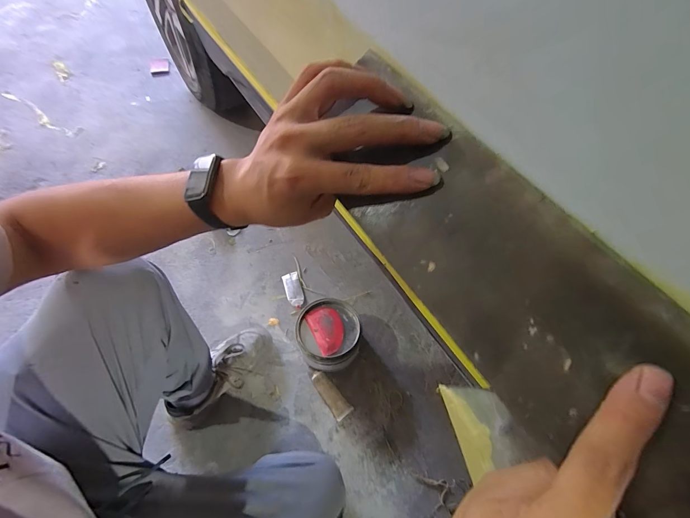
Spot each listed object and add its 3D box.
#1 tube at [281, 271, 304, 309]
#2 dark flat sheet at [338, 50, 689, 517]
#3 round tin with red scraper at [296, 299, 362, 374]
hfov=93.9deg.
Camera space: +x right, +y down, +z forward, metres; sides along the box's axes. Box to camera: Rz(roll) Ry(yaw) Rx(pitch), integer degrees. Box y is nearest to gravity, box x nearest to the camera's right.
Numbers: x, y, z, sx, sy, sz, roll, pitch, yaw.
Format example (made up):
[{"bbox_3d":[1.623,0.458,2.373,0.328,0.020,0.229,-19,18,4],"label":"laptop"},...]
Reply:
[{"bbox_3d":[-0.142,0.088,0.890,0.046,0.031,0.114,-15,60,-10],"label":"tube"},{"bbox_3d":[0.092,0.014,0.174,0.091,0.005,0.289,-44,66,14],"label":"dark flat sheet"},{"bbox_3d":[-0.039,0.181,0.773,0.140,0.101,0.152,1,60,-2],"label":"round tin with red scraper"}]

